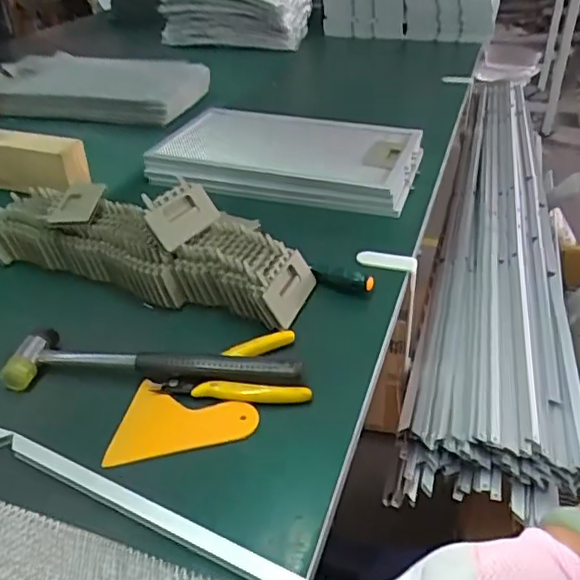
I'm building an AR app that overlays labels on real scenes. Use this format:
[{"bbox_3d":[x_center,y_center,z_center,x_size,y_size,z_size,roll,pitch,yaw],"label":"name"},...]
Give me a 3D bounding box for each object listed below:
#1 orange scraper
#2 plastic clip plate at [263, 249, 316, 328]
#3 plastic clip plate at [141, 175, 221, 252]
[{"bbox_3d":[-0.076,0.098,0.438,0.099,0.008,0.074,2,35,4],"label":"orange scraper"},{"bbox_3d":[0.002,-0.002,0.552,0.007,0.040,0.080,-26,20,32],"label":"plastic clip plate"},{"bbox_3d":[-0.105,-0.076,0.565,0.010,0.054,0.076,-23,16,43],"label":"plastic clip plate"}]

